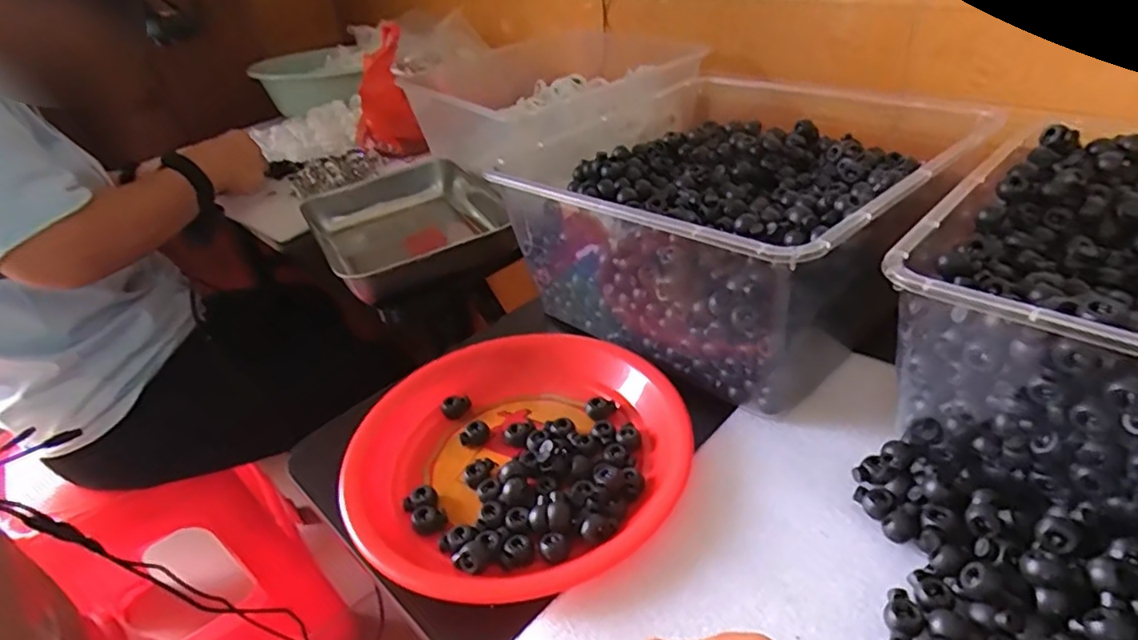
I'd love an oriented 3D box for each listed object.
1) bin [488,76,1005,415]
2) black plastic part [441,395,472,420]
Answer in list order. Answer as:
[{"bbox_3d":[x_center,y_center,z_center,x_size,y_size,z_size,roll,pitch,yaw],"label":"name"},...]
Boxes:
[{"bbox_3d":[0.136,-0.077,0.518,0.271,0.138,0.262,-31,41,-29],"label":"bin"},{"bbox_3d":[-0.086,0.067,0.488,0.022,0.010,0.014,-17,36,-13],"label":"black plastic part"}]

